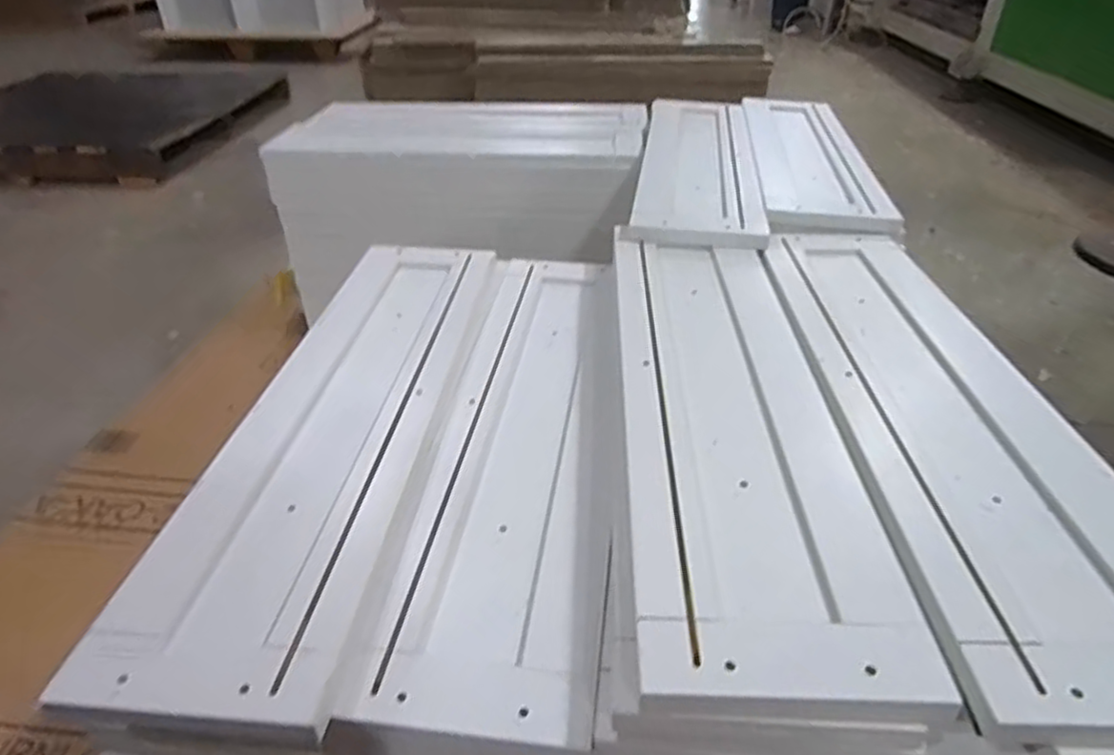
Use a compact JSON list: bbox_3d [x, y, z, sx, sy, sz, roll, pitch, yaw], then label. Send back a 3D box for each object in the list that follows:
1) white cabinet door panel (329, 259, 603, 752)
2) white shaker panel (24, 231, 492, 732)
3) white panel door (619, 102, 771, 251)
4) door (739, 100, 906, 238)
[{"bbox_3d":[-0.026,0.031,0.563,0.122,0.021,0.517,3,37,4],"label":"white cabinet door panel"},{"bbox_3d":[-0.163,0.019,0.559,0.141,0.027,0.525,3,37,4],"label":"white shaker panel"},{"bbox_3d":[0.191,-0.297,0.929,0.143,0.017,0.534,5,34,9],"label":"white panel door"},{"bbox_3d":[0.339,-0.316,0.965,0.139,0.023,0.540,4,34,8],"label":"door"}]

